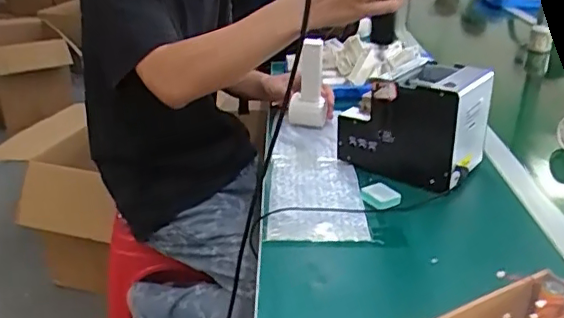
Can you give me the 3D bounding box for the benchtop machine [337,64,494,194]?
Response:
[{"bbox_3d":[0.187,-0.054,0.813,0.184,0.152,0.117,18,31,31],"label":"benchtop machine"}]

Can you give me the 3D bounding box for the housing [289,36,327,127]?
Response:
[{"bbox_3d":[0.046,-0.118,0.945,0.067,0.154,0.042,5,27,8],"label":"housing"}]

